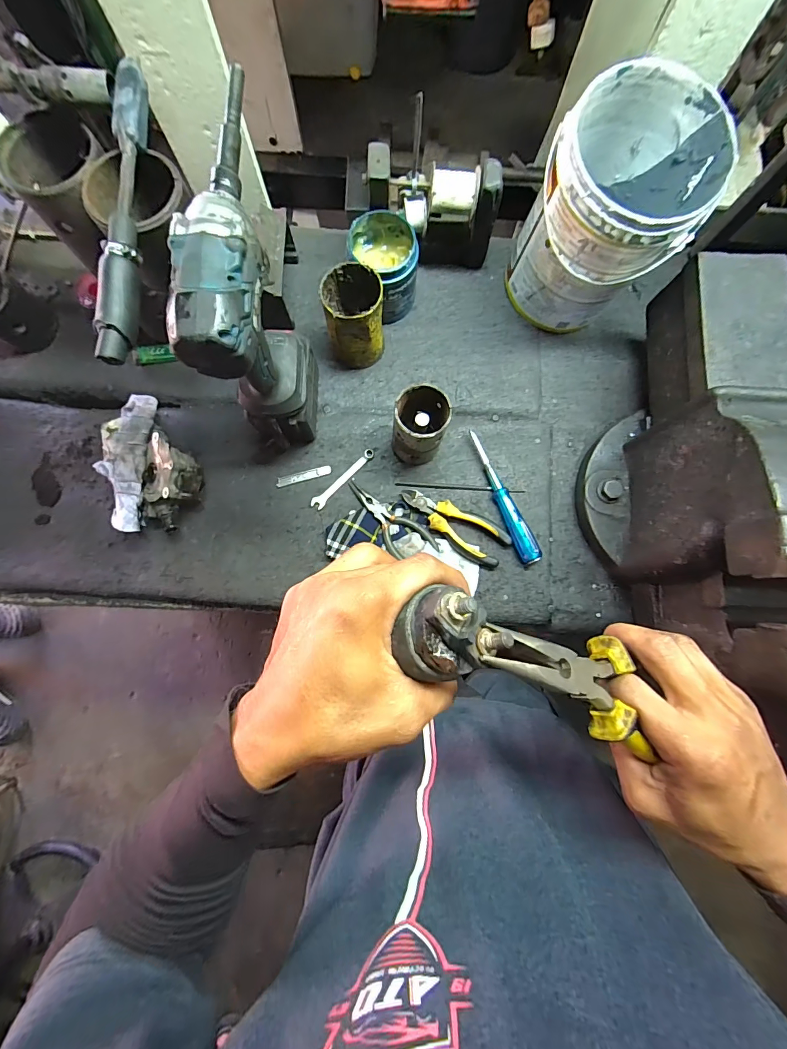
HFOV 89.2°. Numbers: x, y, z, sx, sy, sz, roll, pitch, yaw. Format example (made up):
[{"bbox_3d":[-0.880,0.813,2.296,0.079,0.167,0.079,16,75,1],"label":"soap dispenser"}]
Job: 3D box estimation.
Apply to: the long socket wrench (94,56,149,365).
[{"bbox_3d":[-0.229,-0.269,0.343,0.026,0.026,0.268,1,81,-1],"label":"long socket wrench"}]

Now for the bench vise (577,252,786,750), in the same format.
[{"bbox_3d":[0.351,-0.059,0.417,0.198,0.277,0.468,-3,82,-1],"label":"bench vise"}]

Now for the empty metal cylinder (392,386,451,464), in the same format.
[{"bbox_3d":[0.034,-0.124,0.505,0.062,0.123,0.067,0,81,-1],"label":"empty metal cylinder"}]

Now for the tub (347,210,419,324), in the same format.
[{"bbox_3d":[-0.009,-0.352,0.545,0.092,0.097,0.087,0,81,-1],"label":"tub"}]

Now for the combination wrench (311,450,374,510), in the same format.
[{"bbox_3d":[-0.070,-0.063,0.553,0.110,0.008,0.017,-44,84,-6],"label":"combination wrench"}]

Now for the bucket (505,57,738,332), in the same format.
[{"bbox_3d":[0.257,-0.372,0.493,0.163,0.199,0.172,0,81,-1],"label":"bucket"}]

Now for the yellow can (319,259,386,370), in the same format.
[{"bbox_3d":[-0.050,-0.270,0.528,0.072,0.113,0.074,0,81,-1],"label":"yellow can"}]

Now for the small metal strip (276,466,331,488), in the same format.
[{"bbox_3d":[-0.125,-0.068,0.557,0.077,0.004,0.015,-14,82,-3],"label":"small metal strip"}]

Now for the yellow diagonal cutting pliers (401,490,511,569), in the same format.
[{"bbox_3d":[0.080,-0.001,0.535,0.152,0.023,0.057,32,82,4],"label":"yellow diagonal cutting pliers"}]

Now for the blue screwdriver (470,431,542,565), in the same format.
[{"bbox_3d":[0.150,-0.039,0.539,0.027,0.027,0.189,-19,82,-3],"label":"blue screwdriver"}]

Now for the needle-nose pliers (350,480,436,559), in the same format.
[{"bbox_3d":[-0.011,-0.002,0.538,0.148,0.019,0.048,39,83,5],"label":"needle-nose pliers"}]

